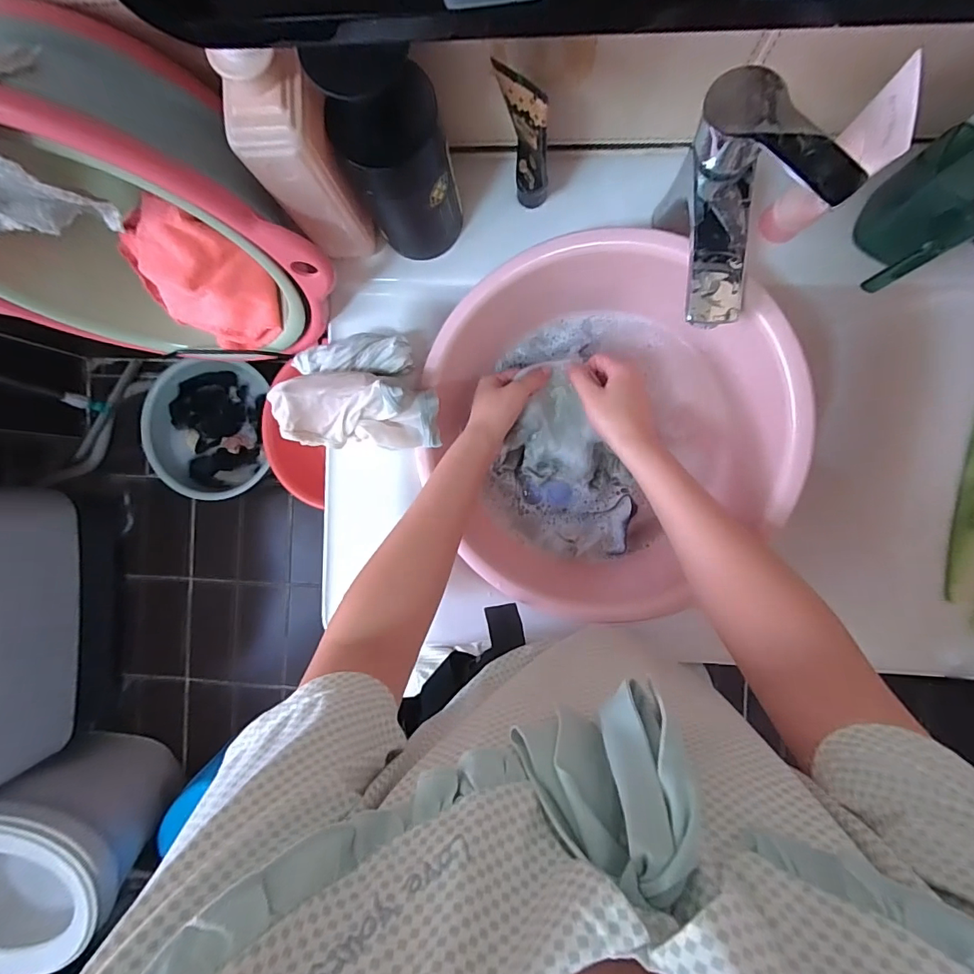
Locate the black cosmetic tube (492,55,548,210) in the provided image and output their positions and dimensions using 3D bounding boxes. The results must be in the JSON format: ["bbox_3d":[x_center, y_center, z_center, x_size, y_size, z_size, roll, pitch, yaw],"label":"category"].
[{"bbox_3d":[0.034,-0.284,0.392,0.046,0.144,0.021,42,93,2],"label":"black cosmetic tube"}]

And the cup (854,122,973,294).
[{"bbox_3d":[0.369,-0.234,0.394,0.109,0.088,0.079,-38,88,4],"label":"cup"}]

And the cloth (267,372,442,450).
[{"bbox_3d":[-0.122,-0.072,0.447,0.153,0.052,0.067,4,91,-9],"label":"cloth"}]

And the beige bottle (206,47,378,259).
[{"bbox_3d":[-0.137,-0.242,0.375,0.062,0.185,0.045,-10,90,4],"label":"beige bottle"}]

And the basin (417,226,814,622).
[{"bbox_3d":[0.105,-0.036,0.458,0.310,0.162,0.291,0,91,4],"label":"basin"}]

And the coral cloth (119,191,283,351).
[{"bbox_3d":[-0.305,-0.216,0.511,0.164,0.047,0.128,39,119,-22],"label":"coral cloth"}]

